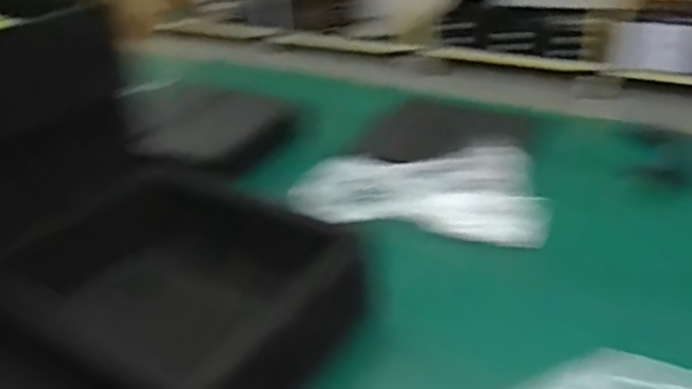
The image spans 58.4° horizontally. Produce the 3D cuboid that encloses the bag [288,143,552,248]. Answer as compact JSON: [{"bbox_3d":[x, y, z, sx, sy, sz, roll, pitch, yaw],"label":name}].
[{"bbox_3d":[0.109,-0.004,0.957,0.365,0.056,0.207,2,32,9],"label":"bag"}]

